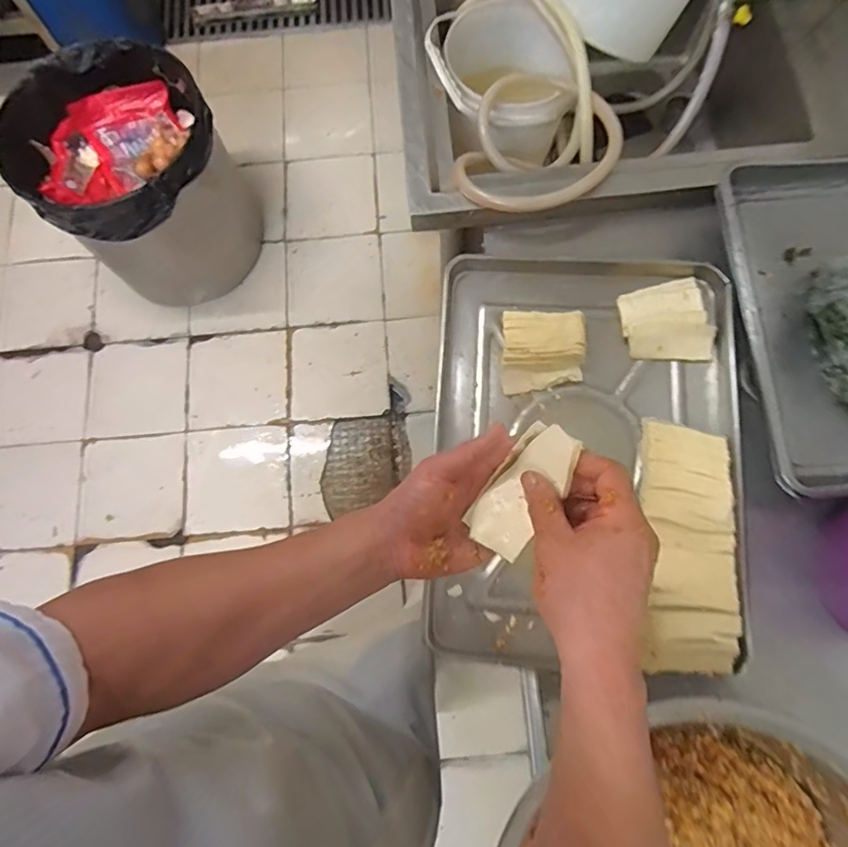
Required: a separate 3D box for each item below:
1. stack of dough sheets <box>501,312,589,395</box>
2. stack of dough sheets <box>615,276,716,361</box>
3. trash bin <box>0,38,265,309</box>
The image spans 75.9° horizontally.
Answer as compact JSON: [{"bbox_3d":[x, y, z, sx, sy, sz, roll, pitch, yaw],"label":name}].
[{"bbox_3d":[0.176,-0.107,0.797,0.121,0.051,0.107,-3,77,0],"label":"stack of dough sheets"},{"bbox_3d":[0.358,-0.148,0.800,0.120,0.038,0.134,-12,77,-2],"label":"stack of dough sheets"},{"bbox_3d":[-0.746,-0.641,1.520,0.482,0.489,0.481,-42,80,-8],"label":"trash bin"}]

